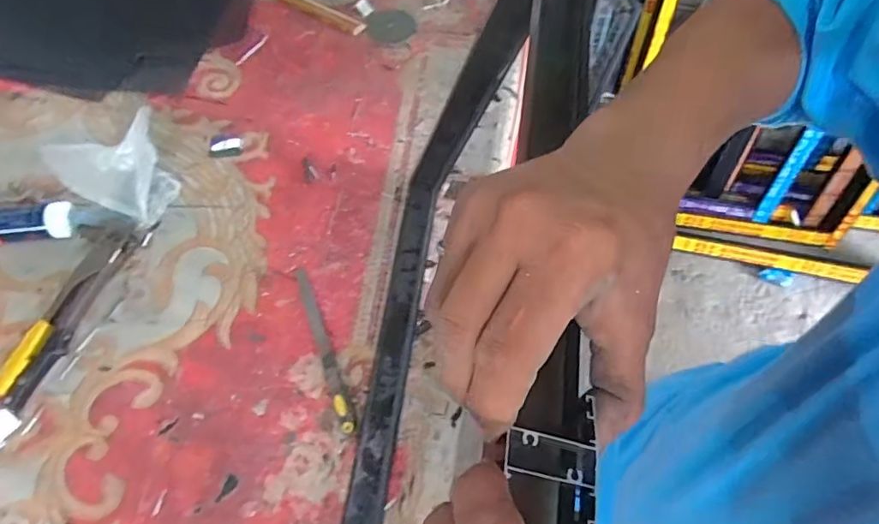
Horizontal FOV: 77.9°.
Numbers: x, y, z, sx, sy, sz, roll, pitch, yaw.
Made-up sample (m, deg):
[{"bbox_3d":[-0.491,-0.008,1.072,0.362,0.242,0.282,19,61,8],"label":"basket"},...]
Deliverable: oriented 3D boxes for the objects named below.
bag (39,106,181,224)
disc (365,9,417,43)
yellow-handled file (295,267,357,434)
[{"bbox_3d":[-0.412,-0.122,0.726,0.099,0.105,0.138,37,67,17],"label":"bag"},{"bbox_3d":[-0.083,-0.414,0.946,0.088,0.004,0.088,0,62,-1],"label":"disc"},{"bbox_3d":[-0.143,0.098,0.664,0.019,0.019,0.228,-19,64,-11],"label":"yellow-handled file"}]

